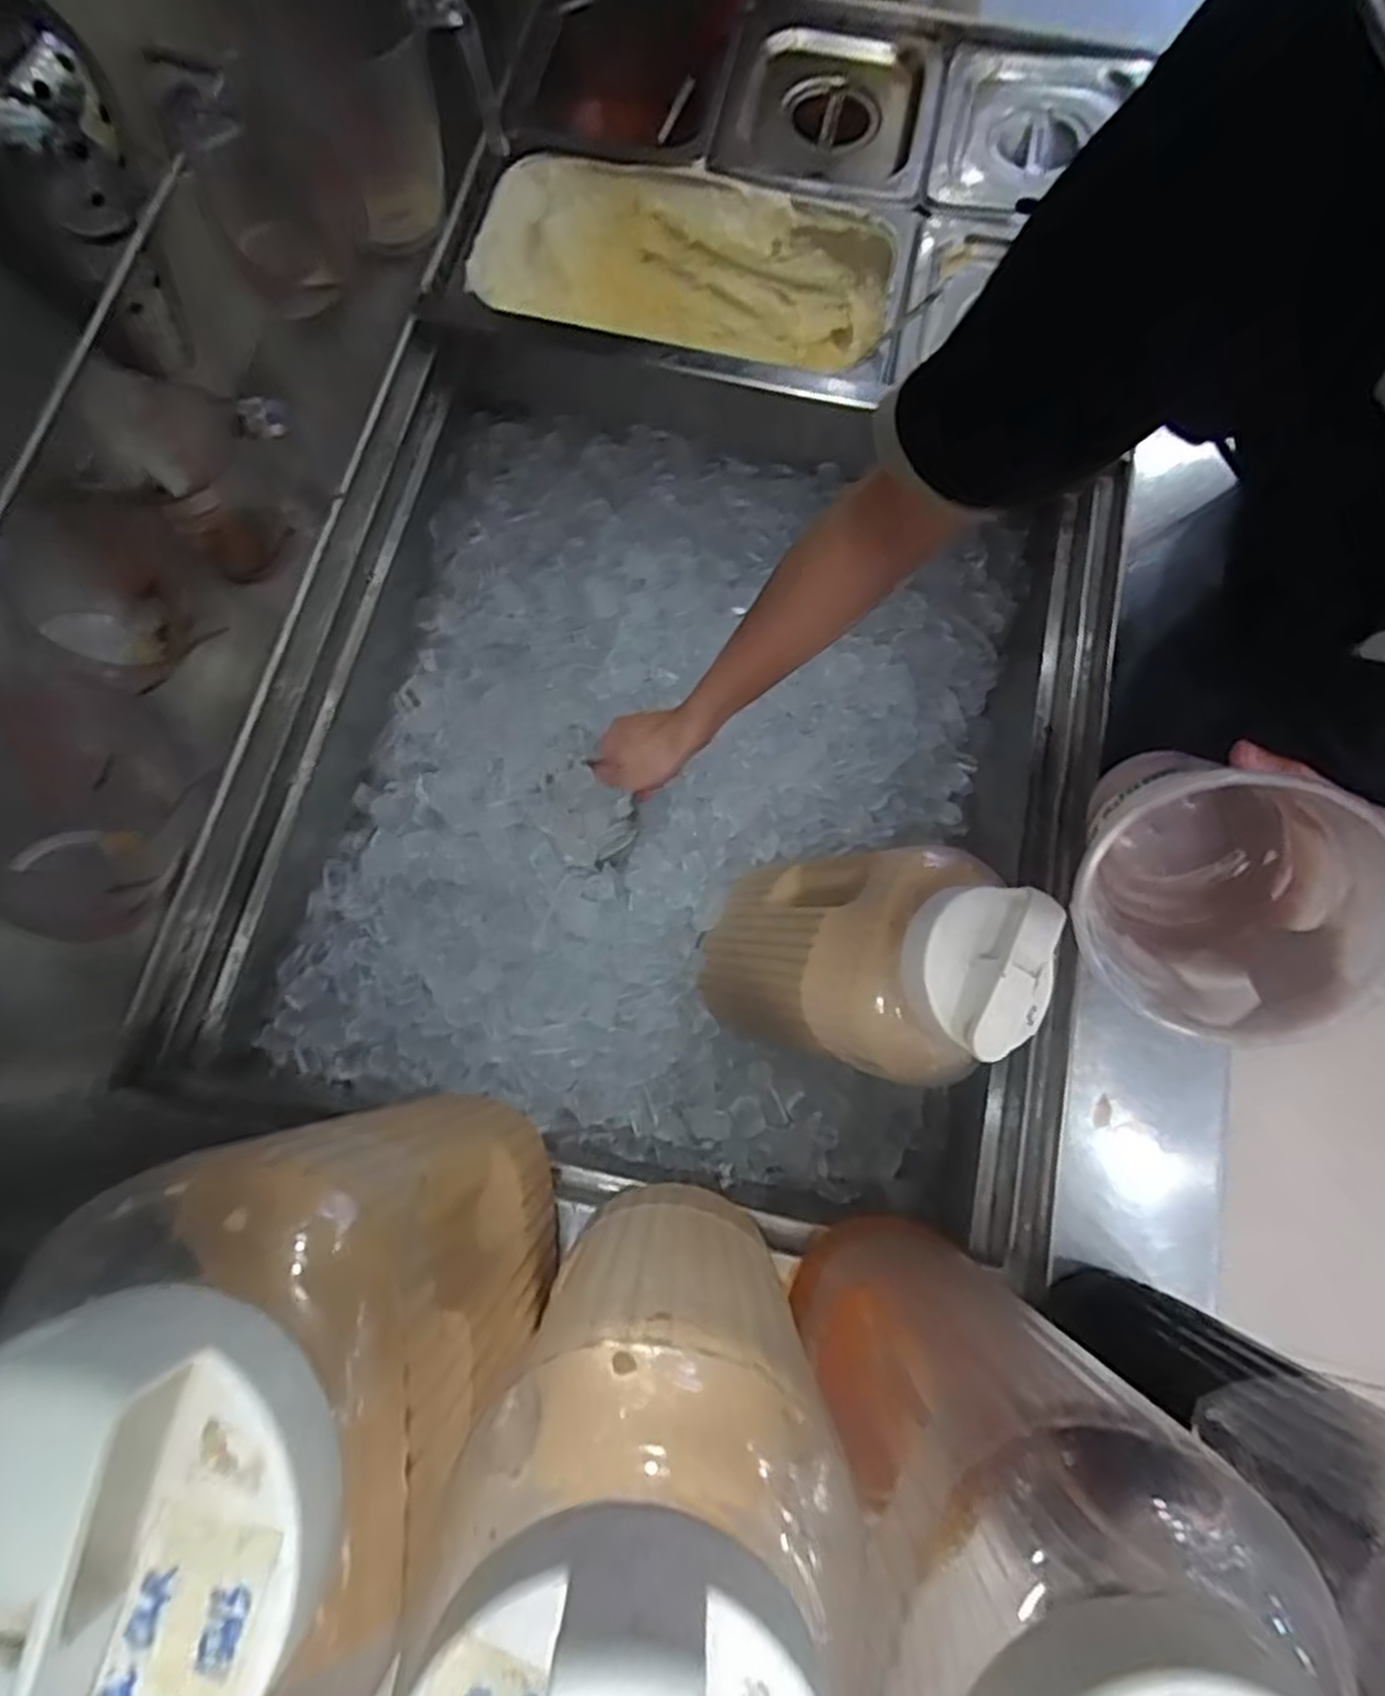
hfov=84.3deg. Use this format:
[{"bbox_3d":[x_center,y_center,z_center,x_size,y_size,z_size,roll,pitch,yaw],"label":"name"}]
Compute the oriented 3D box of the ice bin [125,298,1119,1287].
[{"bbox_3d":[-0.009,-0.058,0.565,0.506,0.203,0.550,11,77,2],"label":"ice bin"}]

